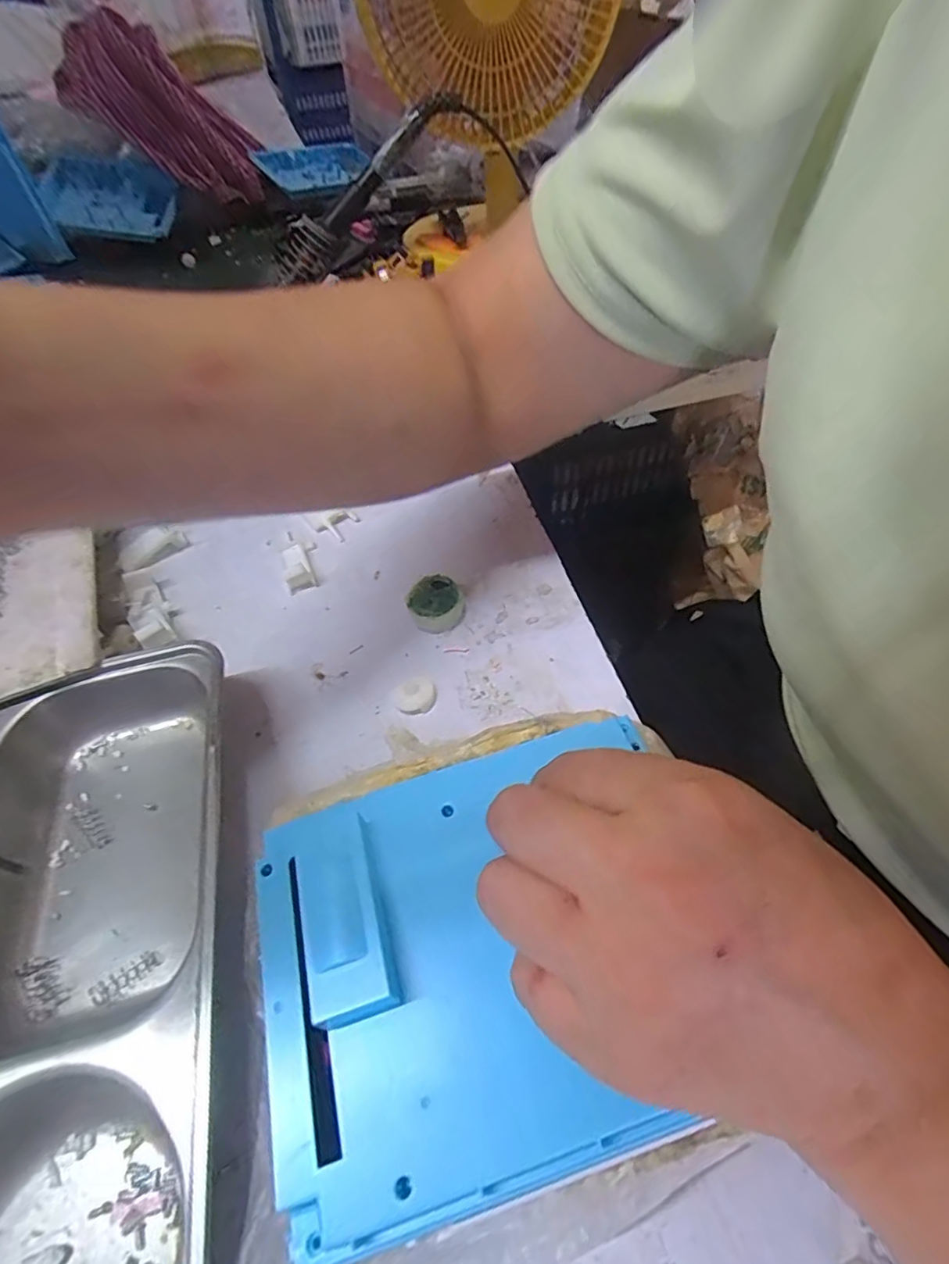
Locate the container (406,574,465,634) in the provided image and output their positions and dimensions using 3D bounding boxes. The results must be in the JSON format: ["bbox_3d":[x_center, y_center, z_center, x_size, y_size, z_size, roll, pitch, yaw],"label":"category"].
[{"bbox_3d":[-0.023,-0.017,0.348,0.030,0.017,0.031,-1,52,2],"label":"container"}]

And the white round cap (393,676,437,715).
[{"bbox_3d":[-0.032,0.034,0.318,0.023,0.004,0.024,-1,52,2],"label":"white round cap"}]

